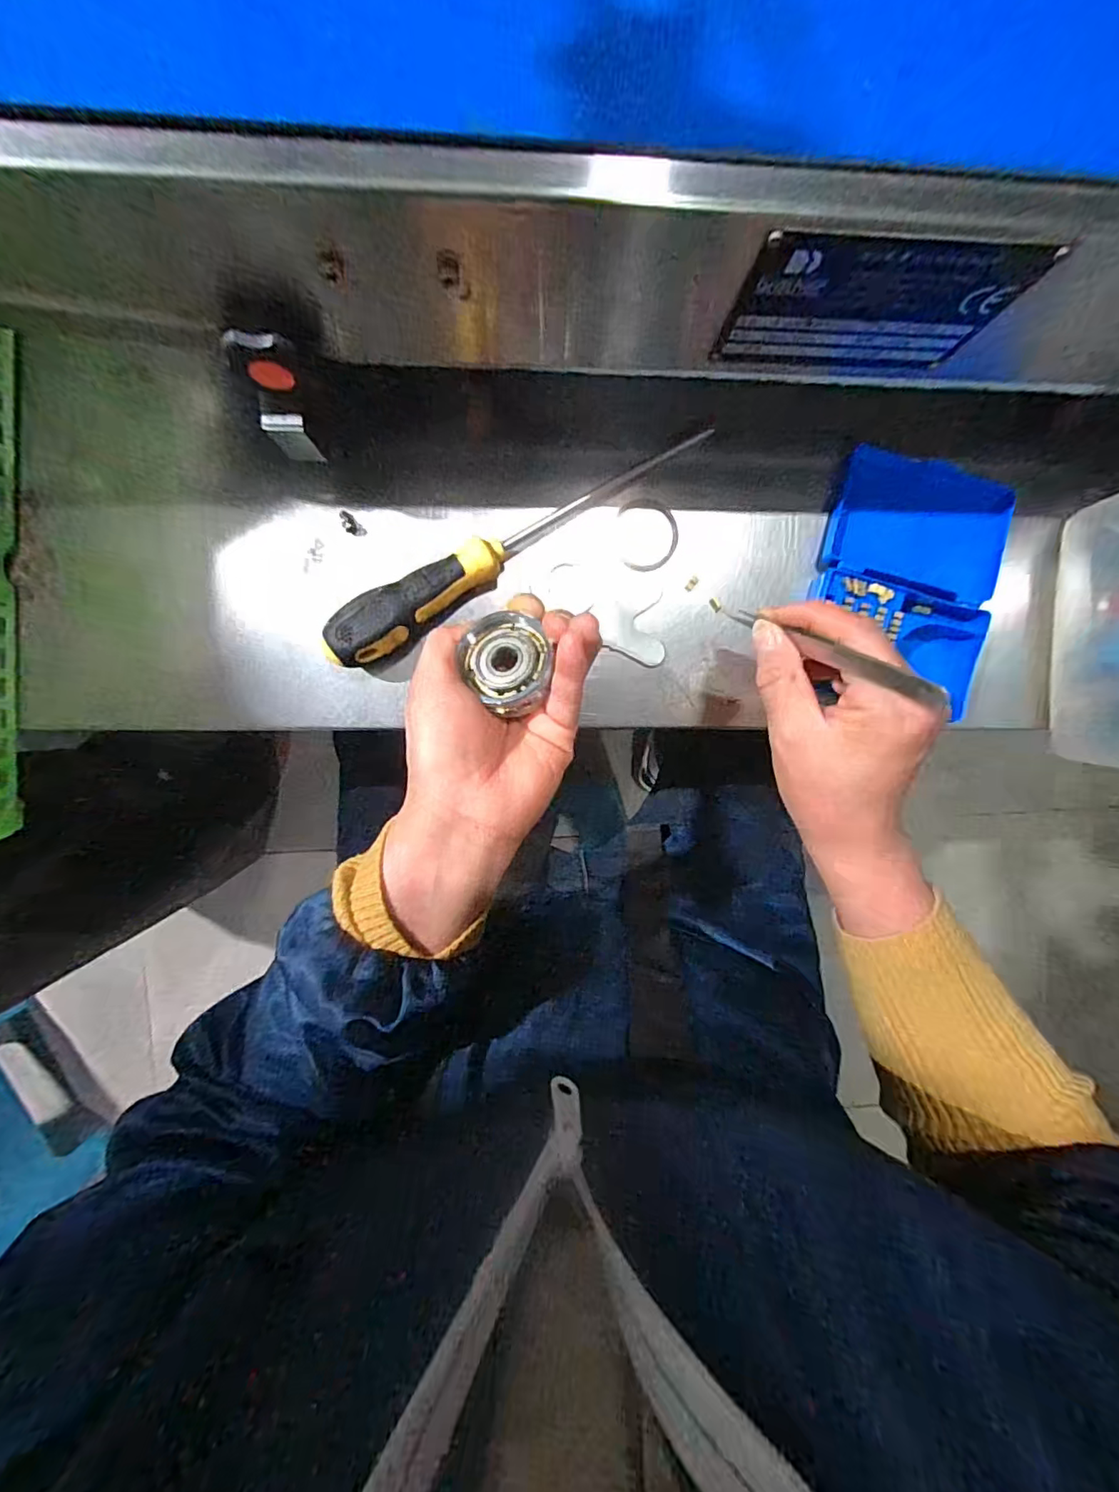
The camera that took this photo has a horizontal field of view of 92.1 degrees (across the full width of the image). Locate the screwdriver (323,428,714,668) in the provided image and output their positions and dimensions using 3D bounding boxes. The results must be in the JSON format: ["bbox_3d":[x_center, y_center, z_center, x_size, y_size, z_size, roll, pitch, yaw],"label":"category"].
[{"bbox_3d":[-0.020,-0.114,0.305,0.244,0.029,0.030,-31,96,-1],"label":"screwdriver"}]

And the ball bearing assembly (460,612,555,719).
[{"bbox_3d":[-0.025,-0.040,0.256,0.039,0.016,0.048,-12,95,-3],"label":"ball bearing assembly"}]

